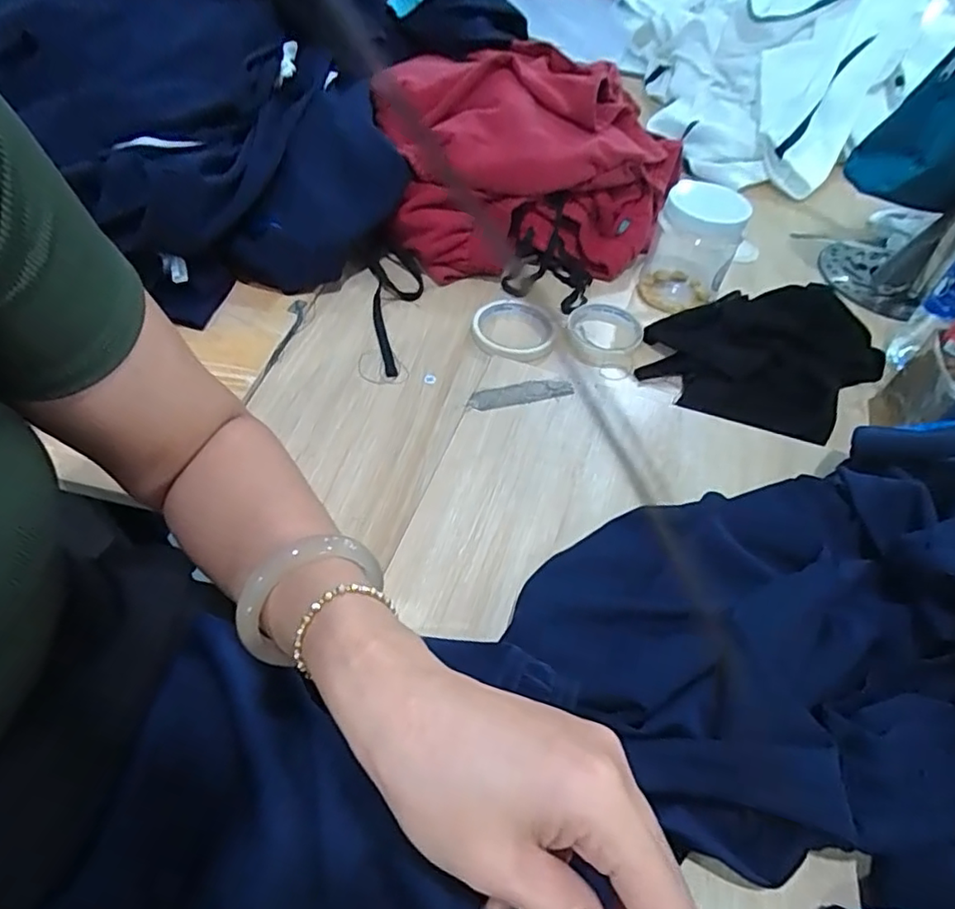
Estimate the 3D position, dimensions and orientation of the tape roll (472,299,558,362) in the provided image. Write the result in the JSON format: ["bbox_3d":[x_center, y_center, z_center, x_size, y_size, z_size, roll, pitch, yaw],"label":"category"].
[{"bbox_3d":[0.045,-0.145,0.666,0.091,0.018,0.095,3,51,-3],"label":"tape roll"}]

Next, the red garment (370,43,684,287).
[{"bbox_3d":[0.060,-0.380,0.774,0.364,0.181,0.311,-1,51,-7],"label":"red garment"}]

